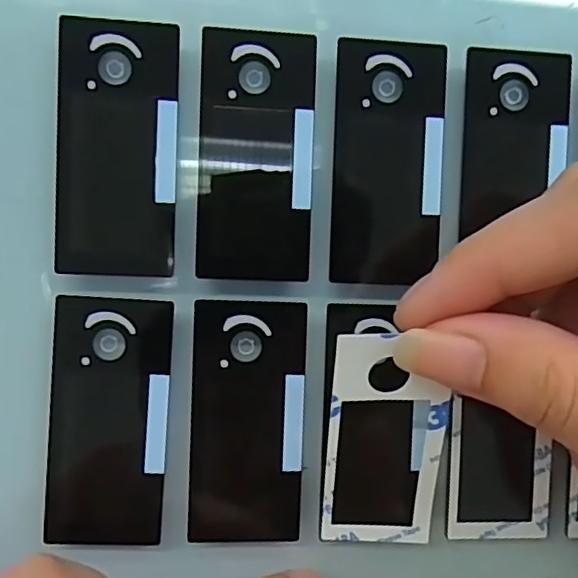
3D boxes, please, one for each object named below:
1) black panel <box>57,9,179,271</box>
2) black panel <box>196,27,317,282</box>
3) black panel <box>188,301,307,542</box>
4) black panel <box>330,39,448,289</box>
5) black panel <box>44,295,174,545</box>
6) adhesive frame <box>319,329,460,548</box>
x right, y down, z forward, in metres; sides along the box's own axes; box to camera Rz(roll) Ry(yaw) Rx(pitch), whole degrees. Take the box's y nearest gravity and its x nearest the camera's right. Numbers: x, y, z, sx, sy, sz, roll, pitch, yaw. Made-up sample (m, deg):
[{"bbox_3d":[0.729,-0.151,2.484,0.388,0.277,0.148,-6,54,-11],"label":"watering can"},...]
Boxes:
[{"bbox_3d":[-0.040,-0.033,0.143,0.027,0.004,0.059,1,92,-7],"label":"black panel"},{"bbox_3d":[-0.008,-0.032,0.146,0.027,0.004,0.059,2,92,-7],"label":"black panel"},{"bbox_3d":[-0.010,0.033,0.149,0.028,0.004,0.059,1,92,-7],"label":"black panel"},{"bbox_3d":[0.024,-0.031,0.151,0.027,0.004,0.059,3,92,-7],"label":"black panel"},{"bbox_3d":[-0.043,0.032,0.145,0.027,0.004,0.059,3,92,-7],"label":"black panel"},{"bbox_3d":[0.023,0.036,0.142,0.028,0.004,0.059,0,114,-4],"label":"adhesive frame"}]

